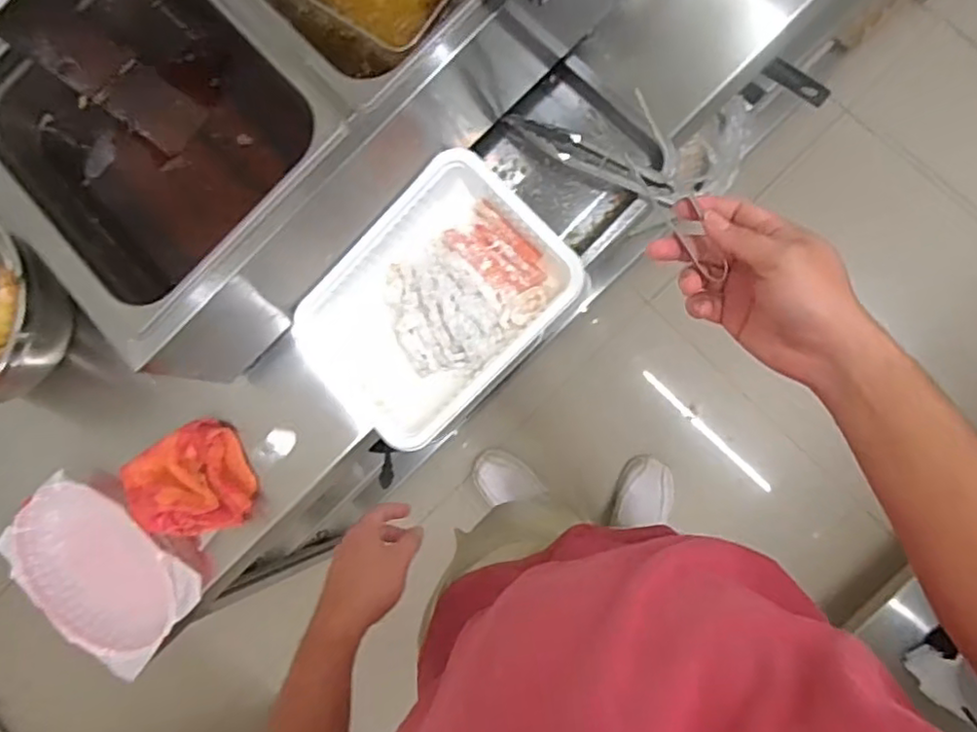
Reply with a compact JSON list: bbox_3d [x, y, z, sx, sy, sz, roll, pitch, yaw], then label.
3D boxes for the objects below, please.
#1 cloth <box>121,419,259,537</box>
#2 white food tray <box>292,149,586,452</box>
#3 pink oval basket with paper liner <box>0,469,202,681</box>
[{"bbox_3d":[-0.331,0.130,0.702,0.126,0.067,0.118,-22,82,5],"label":"cloth"},{"bbox_3d":[-0.056,-0.061,0.665,0.266,0.060,0.201,-43,80,2],"label":"white food tray"},{"bbox_3d":[-0.423,0.223,0.713,0.222,0.036,0.143,33,89,10],"label":"pink oval basket with paper liner"}]

